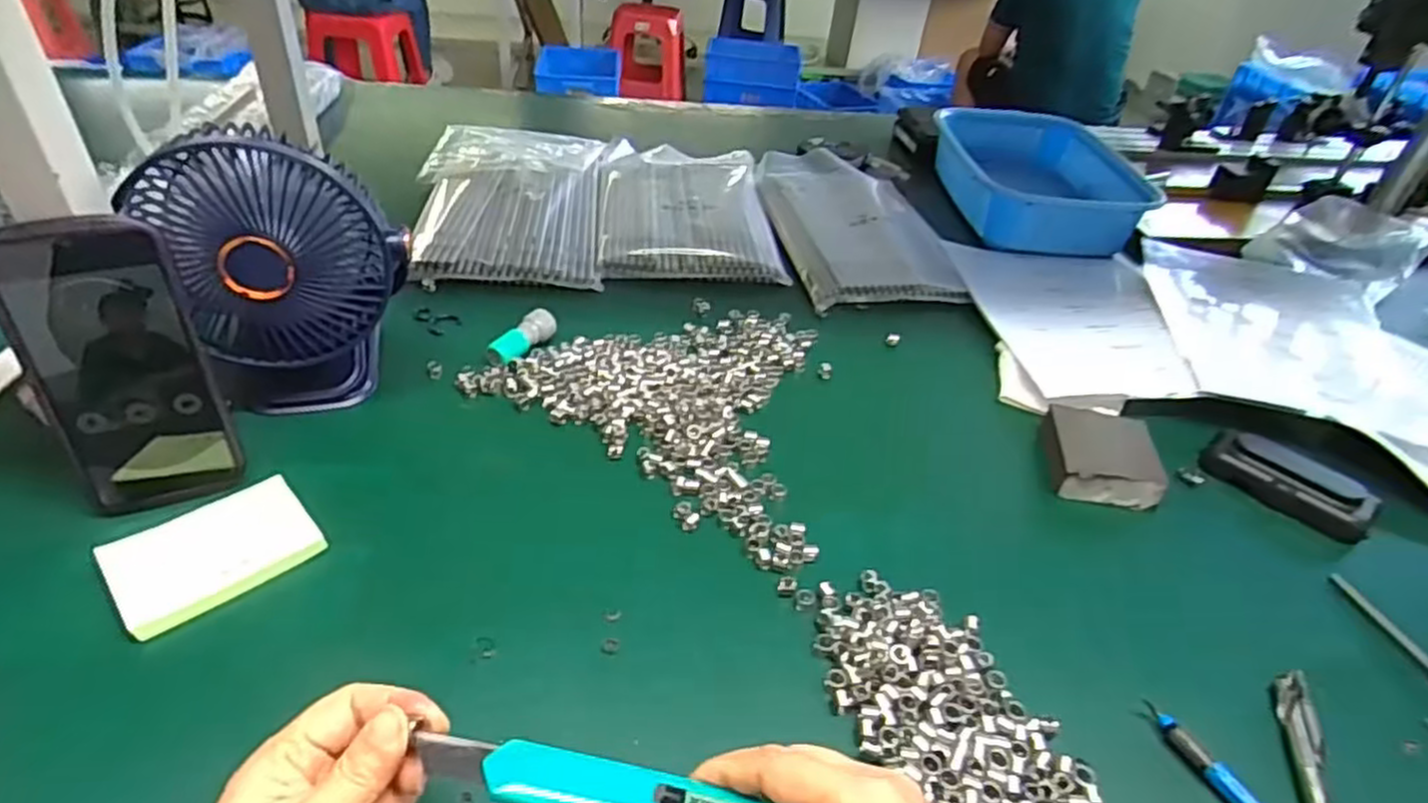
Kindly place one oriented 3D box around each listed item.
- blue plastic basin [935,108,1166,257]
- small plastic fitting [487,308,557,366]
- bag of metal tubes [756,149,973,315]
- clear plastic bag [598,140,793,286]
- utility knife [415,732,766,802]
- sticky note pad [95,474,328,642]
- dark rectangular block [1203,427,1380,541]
[{"bbox_3d":[0.391,-0.265,0.927,0.223,0.087,0.287,4,38,-3],"label":"blue plastic basin"},{"bbox_3d":[-0.152,-0.051,0.599,0.023,0.020,0.063,24,41,22],"label":"small plastic fitting"},{"bbox_3d":[0.152,-0.201,0.836,0.174,0.026,0.324,-1,38,-10],"label":"bag of metal tubes"},{"bbox_3d":[-0.033,-0.223,0.847,0.185,0.014,0.315,1,38,-7],"label":"clear plastic bag"},{"bbox_3d":[-0.033,0.142,0.273,0.139,0.010,0.023,12,38,2],"label":"utility knife"},{"bbox_3d":[-0.277,0.083,0.419,0.069,0.009,0.095,34,46,31],"label":"sticky note pad"},{"bbox_3d":[0.397,0.054,0.522,0.041,0.029,0.103,-23,46,-32],"label":"dark rectangular block"}]

